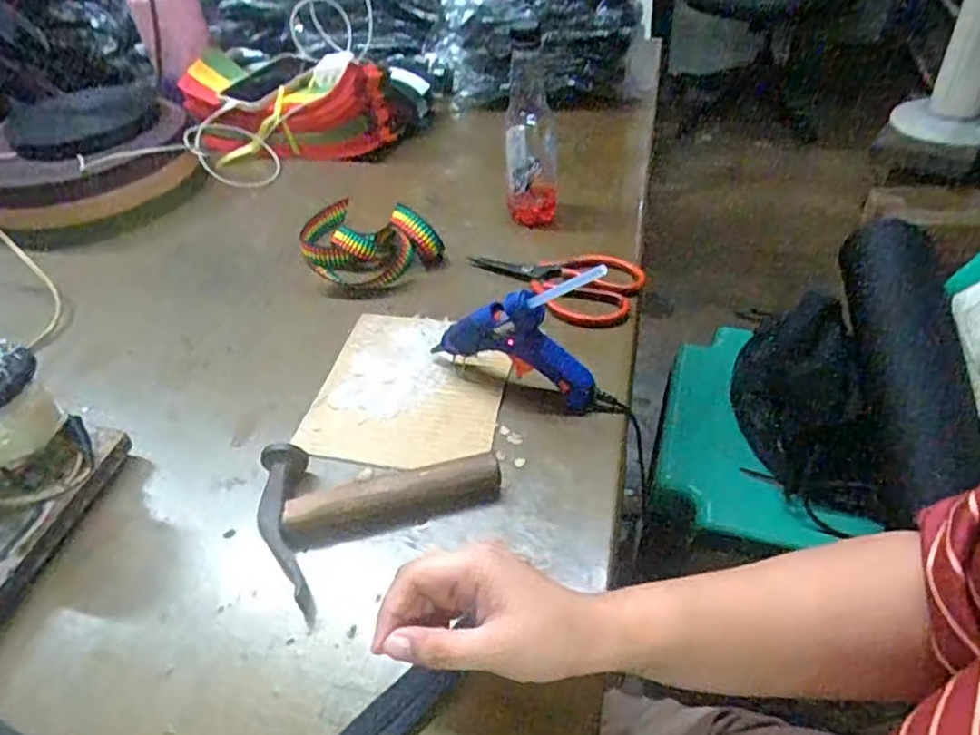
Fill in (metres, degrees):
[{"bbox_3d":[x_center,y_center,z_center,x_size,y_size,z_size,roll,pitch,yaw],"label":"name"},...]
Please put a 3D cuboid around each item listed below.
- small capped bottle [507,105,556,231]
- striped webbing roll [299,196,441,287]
[{"bbox_3d":[0.046,-0.219,0.719,0.056,0.132,0.046,-4,45,2],"label":"small capped bottle"},{"bbox_3d":[-0.133,-0.127,0.686,0.152,0.050,0.103,23,52,25],"label":"striped webbing roll"}]

